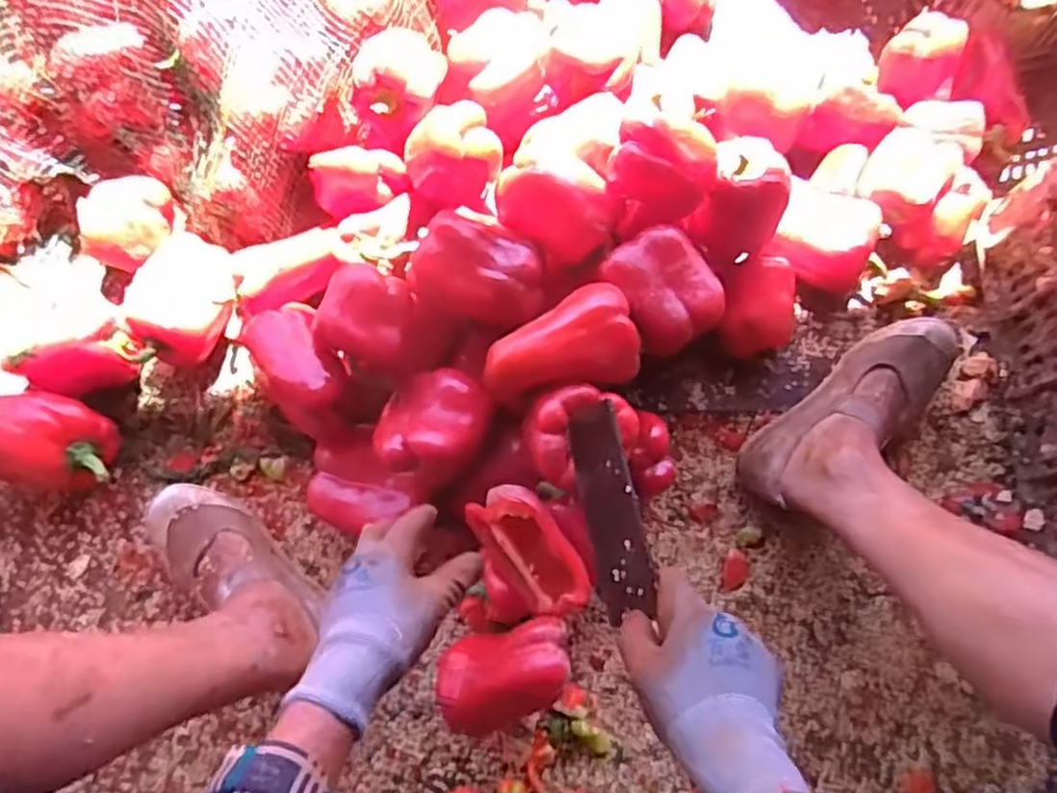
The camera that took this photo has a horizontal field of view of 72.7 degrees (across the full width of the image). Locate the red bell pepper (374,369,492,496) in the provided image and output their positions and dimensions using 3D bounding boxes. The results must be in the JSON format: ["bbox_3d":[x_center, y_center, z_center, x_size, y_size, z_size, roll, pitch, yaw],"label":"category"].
[{"bbox_3d":[-0.086,0.023,0.640,0.091,0.064,0.102,40,78,11],"label":"red bell pepper"}]

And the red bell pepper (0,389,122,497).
[{"bbox_3d":[-0.455,0.045,0.680,0.121,0.083,0.090,14,74,5],"label":"red bell pepper"}]

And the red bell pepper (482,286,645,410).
[{"bbox_3d":[0.029,-0.035,0.581,0.124,0.060,0.073,-29,75,-8],"label":"red bell pepper"}]

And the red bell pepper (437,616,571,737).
[{"bbox_3d":[-0.019,0.228,0.584,0.109,0.046,0.072,-16,74,-4],"label":"red bell pepper"}]

